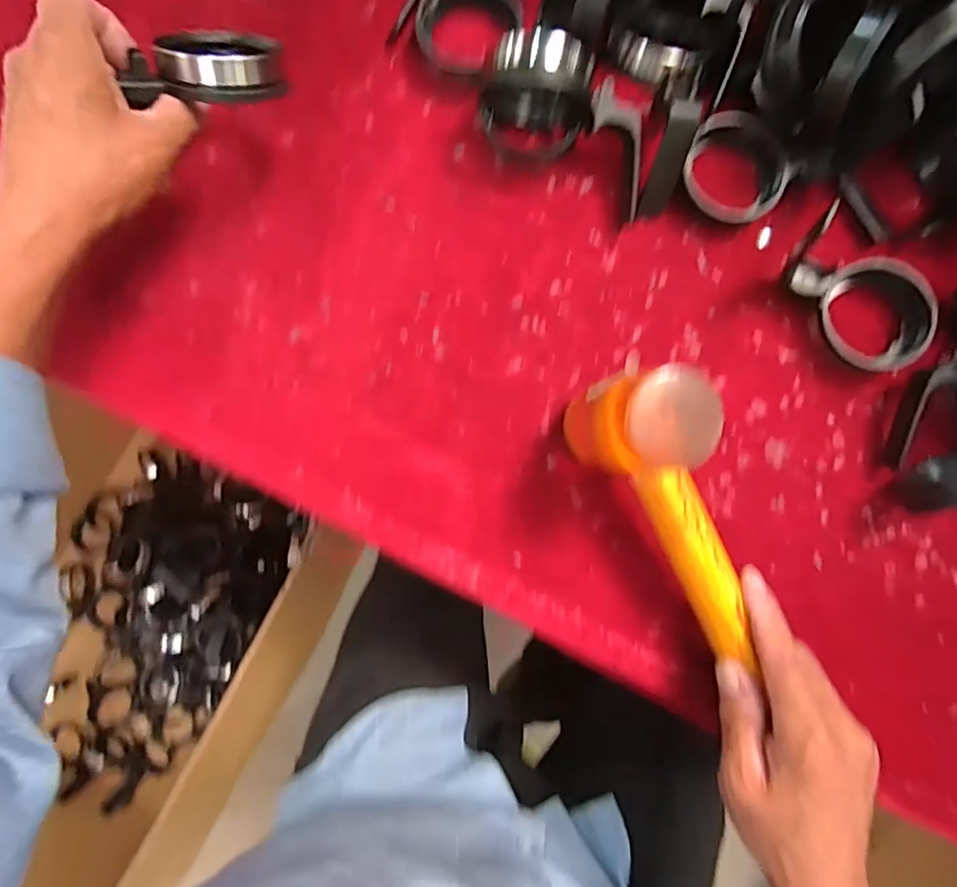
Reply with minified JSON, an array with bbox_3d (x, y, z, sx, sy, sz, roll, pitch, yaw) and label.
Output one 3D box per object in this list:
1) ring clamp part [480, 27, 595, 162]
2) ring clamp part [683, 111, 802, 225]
[{"bbox_3d":[0.039,-0.226,0.367,0.073,0.067,0.042,3,84,-3],"label":"ring clamp part"},{"bbox_3d":[0.175,-0.186,0.386,0.071,0.029,0.060,33,83,1],"label":"ring clamp part"}]

